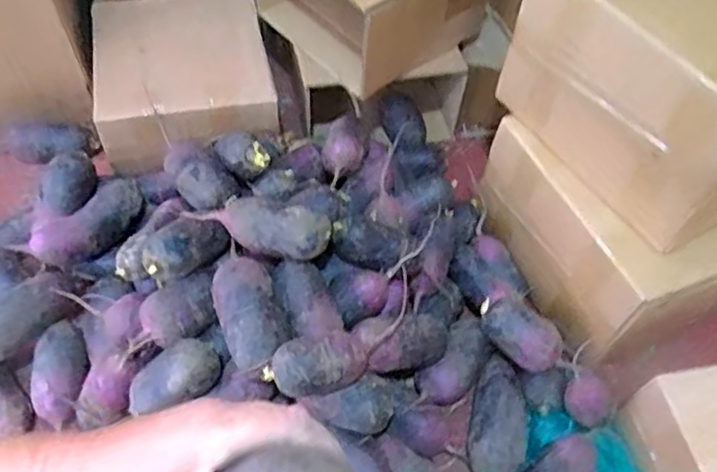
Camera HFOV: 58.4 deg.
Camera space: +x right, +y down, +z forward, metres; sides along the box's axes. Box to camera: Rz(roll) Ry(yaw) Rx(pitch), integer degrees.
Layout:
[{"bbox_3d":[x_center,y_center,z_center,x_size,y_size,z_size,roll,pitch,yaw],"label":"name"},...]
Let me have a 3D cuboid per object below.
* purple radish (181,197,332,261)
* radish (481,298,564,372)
[{"bbox_3d":[-0.120,-0.008,0.735,0.174,0.058,0.049,12,55,4],"label":"purple radish"},{"bbox_3d":[0.202,0.120,0.787,0.101,0.049,0.060,38,61,20],"label":"radish"}]

